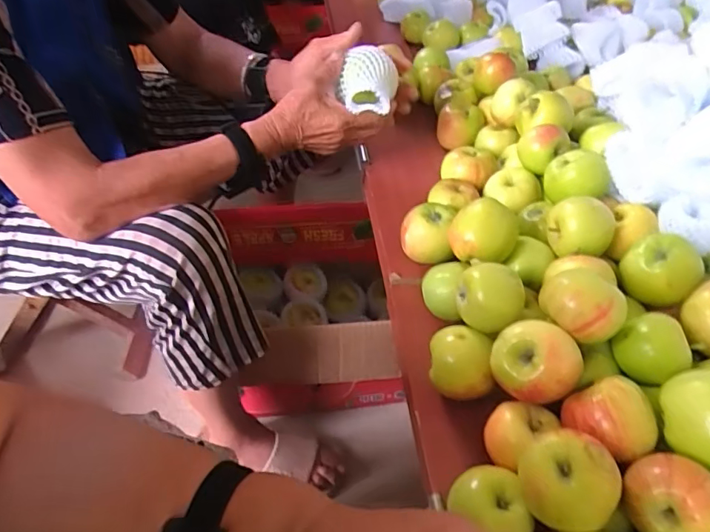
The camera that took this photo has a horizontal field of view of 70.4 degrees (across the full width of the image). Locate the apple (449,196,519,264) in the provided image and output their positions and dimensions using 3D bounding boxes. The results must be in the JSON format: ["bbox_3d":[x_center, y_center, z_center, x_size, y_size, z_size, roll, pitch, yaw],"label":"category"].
[{"bbox_3d":[0.131,-0.032,0.514,0.064,0.053,0.053,20,50,15],"label":"apple"}]

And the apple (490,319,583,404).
[{"bbox_3d":[0.145,0.081,0.410,0.064,0.058,0.053,28,52,21],"label":"apple"}]

